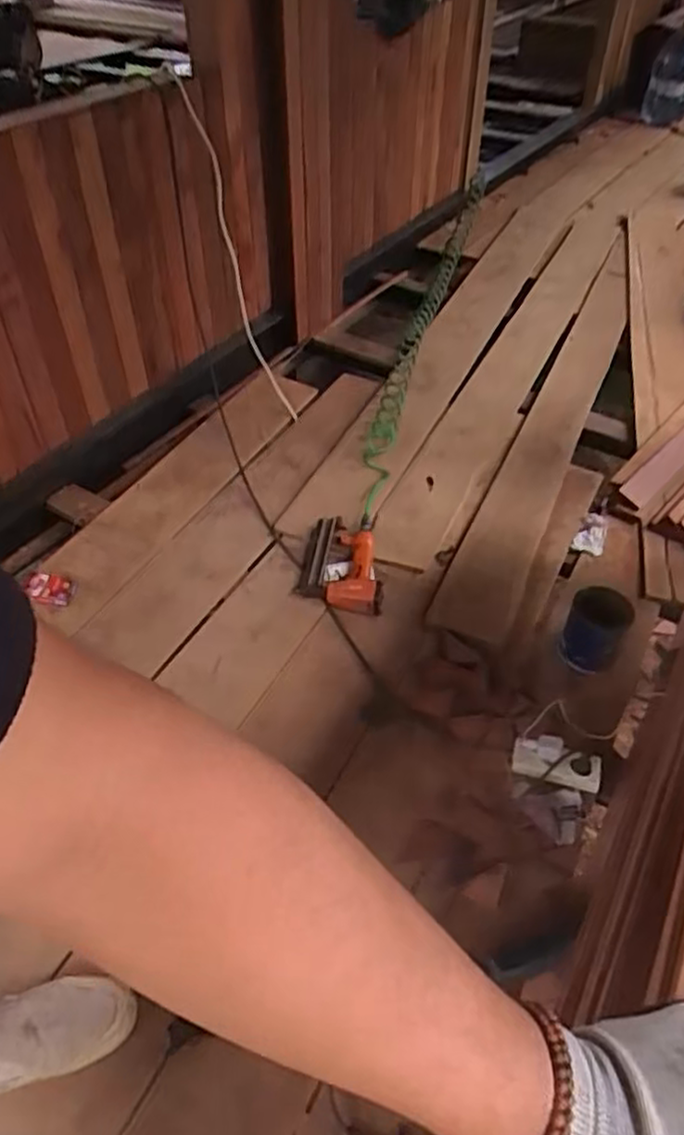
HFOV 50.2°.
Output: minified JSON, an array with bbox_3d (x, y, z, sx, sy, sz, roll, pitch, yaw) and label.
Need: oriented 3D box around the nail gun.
[{"bbox_3d":[0.001,-0.024,1.535,0.173,0.079,0.259,4,46,3],"label":"nail gun"}]

